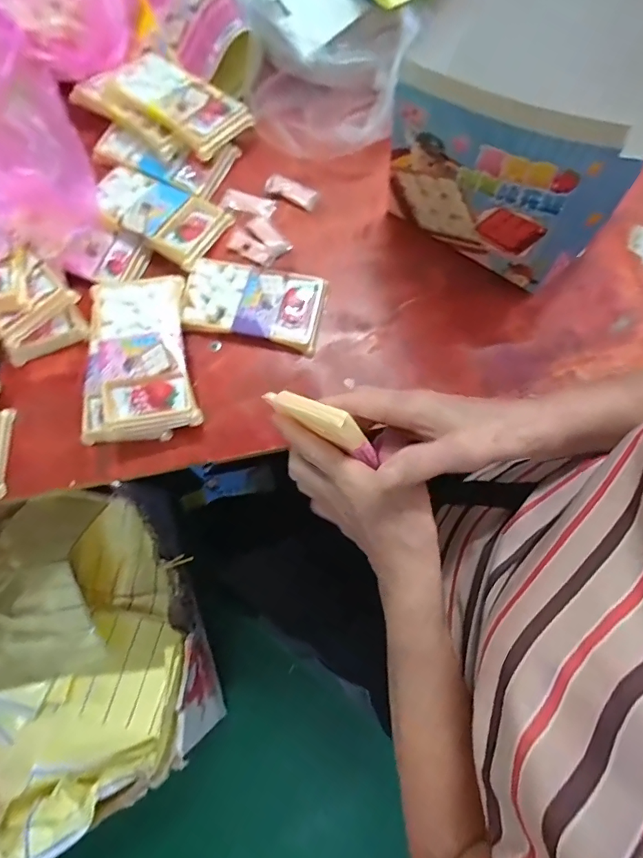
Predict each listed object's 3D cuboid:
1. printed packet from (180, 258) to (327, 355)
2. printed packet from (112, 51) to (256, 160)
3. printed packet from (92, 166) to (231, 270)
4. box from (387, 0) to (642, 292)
[{"bbox_3d":[-0.064,-0.119,0.425,0.129,0.018,0.068,12,77,5],"label":"printed packet"},{"bbox_3d":[-0.146,-0.331,0.455,0.142,0.023,0.071,36,80,10],"label":"printed packet"},{"bbox_3d":[-0.159,-0.215,0.442,0.127,0.016,0.073,31,79,9],"label":"printed packet"},{"bbox_3d":[0.174,-0.244,0.374,0.172,0.164,0.153,35,80,10],"label":"box"}]

